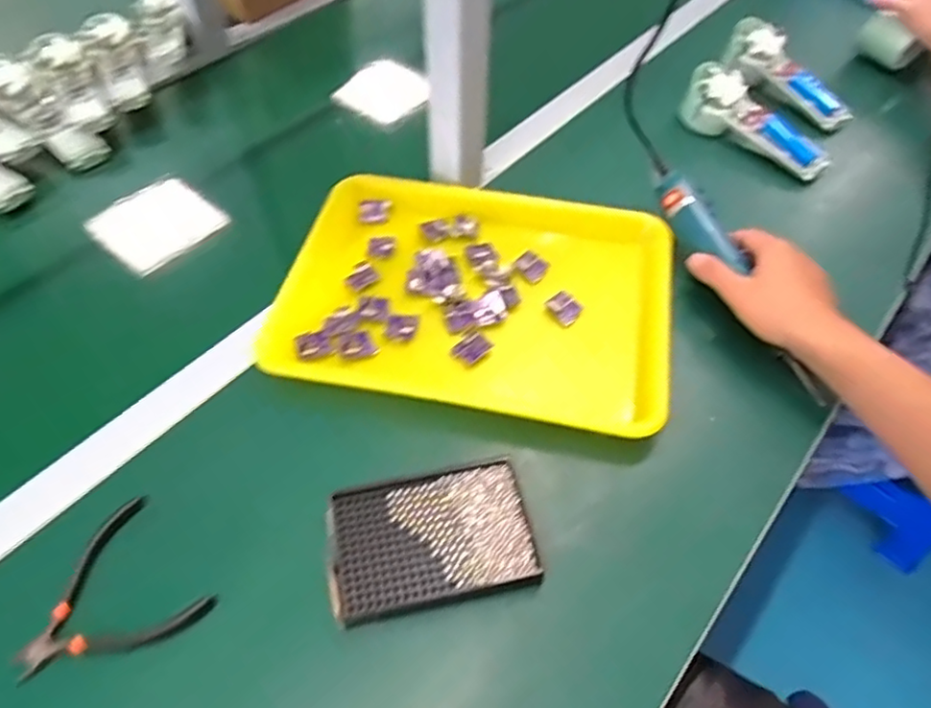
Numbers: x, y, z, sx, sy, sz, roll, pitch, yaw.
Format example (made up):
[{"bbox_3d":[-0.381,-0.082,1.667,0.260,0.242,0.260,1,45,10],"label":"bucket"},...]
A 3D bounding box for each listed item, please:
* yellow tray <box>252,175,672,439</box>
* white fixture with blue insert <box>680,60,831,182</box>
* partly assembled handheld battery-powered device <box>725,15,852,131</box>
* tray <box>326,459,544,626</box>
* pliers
[{"bbox_3d":[0.008,-0.059,0.554,0.339,0.034,0.237,11,54,7],"label":"yellow tray"},{"bbox_3d":[0.330,-0.265,0.703,0.174,0.061,0.047,38,62,24],"label":"white fixture with blue insert"},{"bbox_3d":[0.392,-0.341,0.763,0.057,0.051,0.180,-30,72,-21],"label":"partly assembled handheld battery-powered device"},{"bbox_3d":[-0.024,0.126,0.430,0.135,0.010,0.089,-10,55,-8],"label":"tray"},{"bbox_3d":[-0.240,0.162,0.410,0.105,0.017,0.106,39,62,24],"label":"pliers"}]

